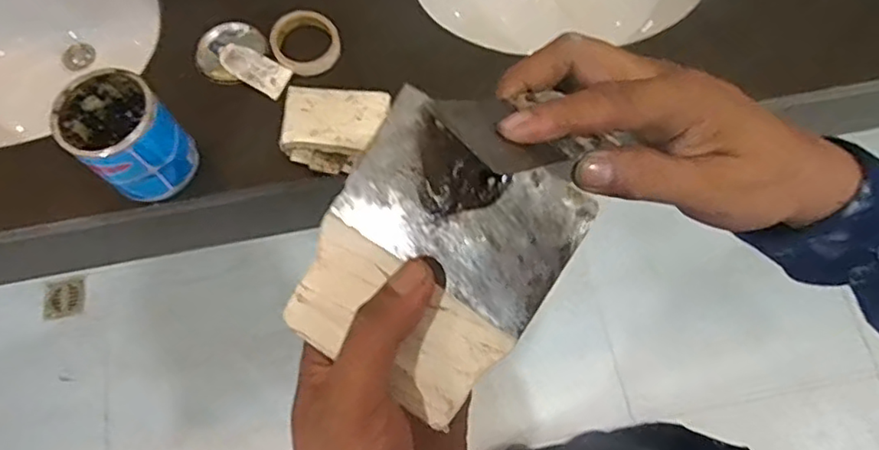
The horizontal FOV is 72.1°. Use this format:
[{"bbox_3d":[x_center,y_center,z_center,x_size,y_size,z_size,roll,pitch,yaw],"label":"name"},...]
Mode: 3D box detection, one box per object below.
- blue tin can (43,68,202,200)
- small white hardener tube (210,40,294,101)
[{"bbox_3d":[-0.358,-0.101,0.700,0.102,0.114,0.111,0,70,1],"label":"blue tin can"},{"bbox_3d":[-0.252,-0.211,0.795,0.114,0.016,0.045,28,72,11],"label":"small white hardener tube"}]

